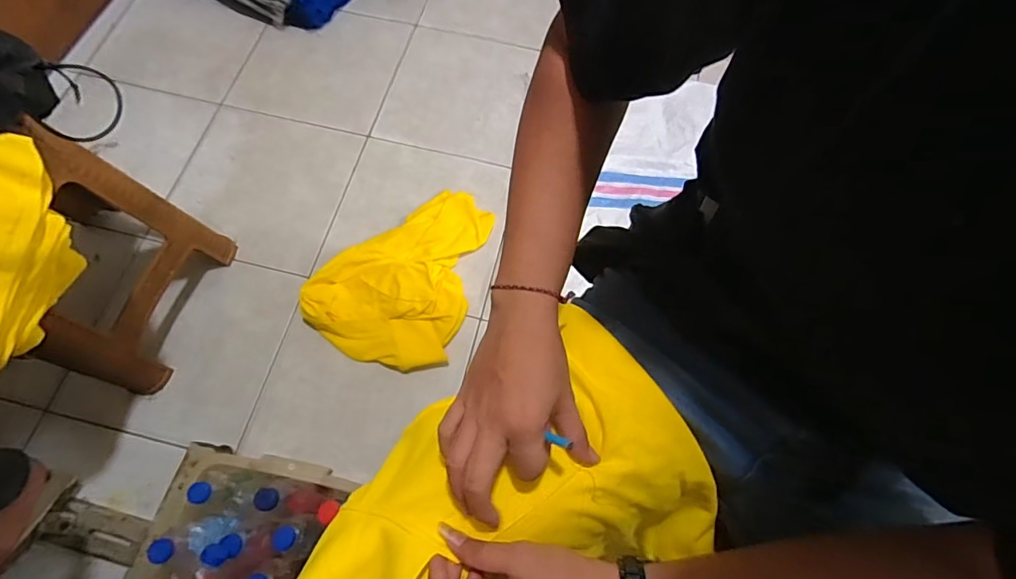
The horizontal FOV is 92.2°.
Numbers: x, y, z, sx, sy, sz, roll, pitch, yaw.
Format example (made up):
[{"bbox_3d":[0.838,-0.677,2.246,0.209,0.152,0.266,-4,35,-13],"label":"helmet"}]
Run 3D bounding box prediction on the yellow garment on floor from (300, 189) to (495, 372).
[{"bbox_3d":[-0.225,-0.050,1.065,0.308,0.041,0.416,20,69,6],"label":"yellow garment on floor"}]

